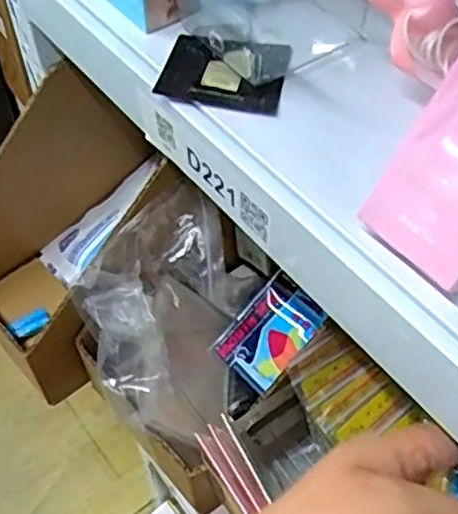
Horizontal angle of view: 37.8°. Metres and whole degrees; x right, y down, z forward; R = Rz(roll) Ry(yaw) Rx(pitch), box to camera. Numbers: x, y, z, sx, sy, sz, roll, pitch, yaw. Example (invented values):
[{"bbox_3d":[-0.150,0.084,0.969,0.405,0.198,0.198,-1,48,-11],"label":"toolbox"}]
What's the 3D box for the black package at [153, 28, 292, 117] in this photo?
[{"bbox_3d":[-0.002,-0.112,0.392,0.069,0.013,0.069,10,52,8],"label":"black package"}]

